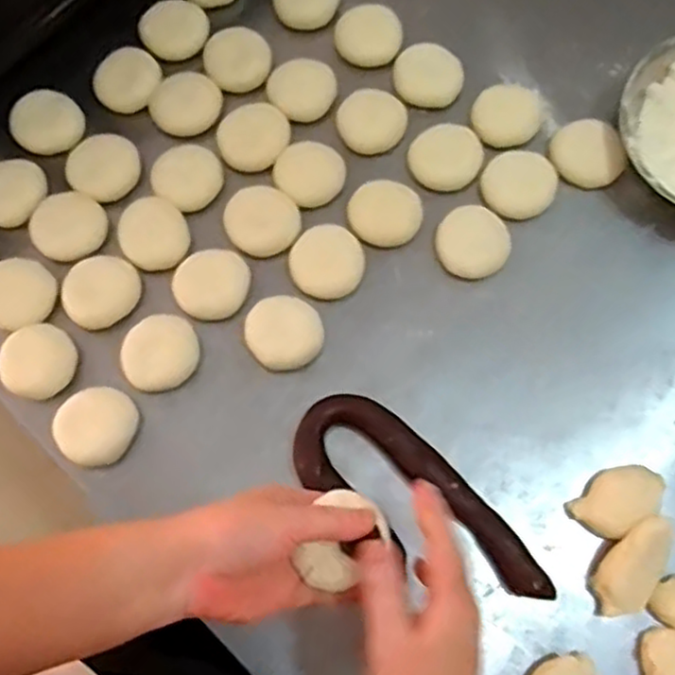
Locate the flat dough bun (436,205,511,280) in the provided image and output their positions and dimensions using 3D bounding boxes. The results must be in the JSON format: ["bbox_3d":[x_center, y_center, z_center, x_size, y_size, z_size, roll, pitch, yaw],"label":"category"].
[{"bbox_3d":[0.119,-0.083,0.628,0.062,0.018,0.060,0,72,1],"label":"flat dough bun"}]

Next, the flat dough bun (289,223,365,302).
[{"bbox_3d":[-0.009,-0.067,0.626,0.062,0.019,0.066,0,72,1],"label":"flat dough bun"}]

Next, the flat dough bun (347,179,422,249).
[{"bbox_3d":[0.043,-0.111,0.642,0.064,0.013,0.061,0,72,1],"label":"flat dough bun"}]

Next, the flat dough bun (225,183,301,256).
[{"bbox_3d":[-0.068,-0.105,0.640,0.062,0.010,0.065,-26,74,-7],"label":"flat dough bun"}]

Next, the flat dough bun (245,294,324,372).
[{"bbox_3d":[-0.045,-0.005,0.604,0.064,0.010,0.061,0,72,1],"label":"flat dough bun"}]

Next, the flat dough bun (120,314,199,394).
[{"bbox_3d":[-0.149,0.013,0.604,0.062,0.014,0.060,0,72,1],"label":"flat dough bun"}]

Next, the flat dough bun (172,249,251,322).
[{"bbox_3d":[-0.110,-0.047,0.620,0.062,0.018,0.061,0,72,1],"label":"flat dough bun"}]

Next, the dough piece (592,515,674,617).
[{"bbox_3d":[0.226,0.174,0.541,0.042,0.023,0.082,31,96,9],"label":"dough piece"}]

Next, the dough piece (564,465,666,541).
[{"bbox_3d":[0.221,0.128,0.567,0.072,0.024,0.045,-29,74,-8],"label":"dough piece"}]

